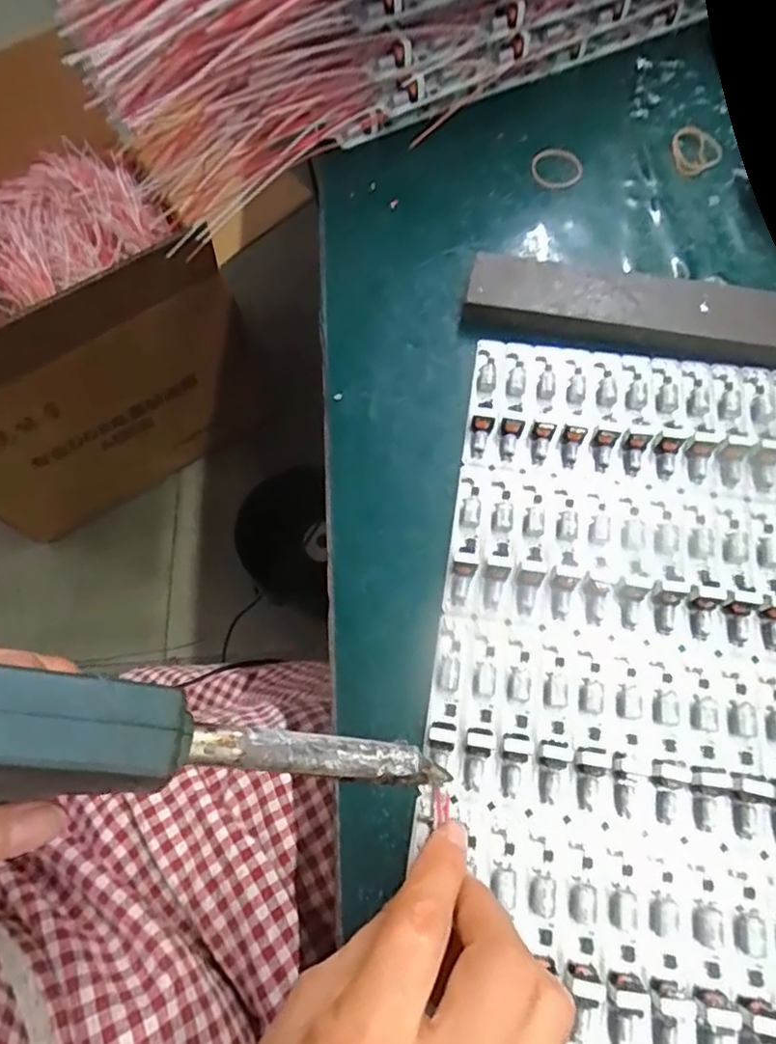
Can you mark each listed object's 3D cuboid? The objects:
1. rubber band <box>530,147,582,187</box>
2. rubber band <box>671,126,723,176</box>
[{"bbox_3d":[0.101,-0.211,0.365,0.029,0.004,0.030,-1,69,2],"label":"rubber band"},{"bbox_3d":[0.183,-0.221,0.367,0.030,0.004,0.038,26,72,12],"label":"rubber band"}]

